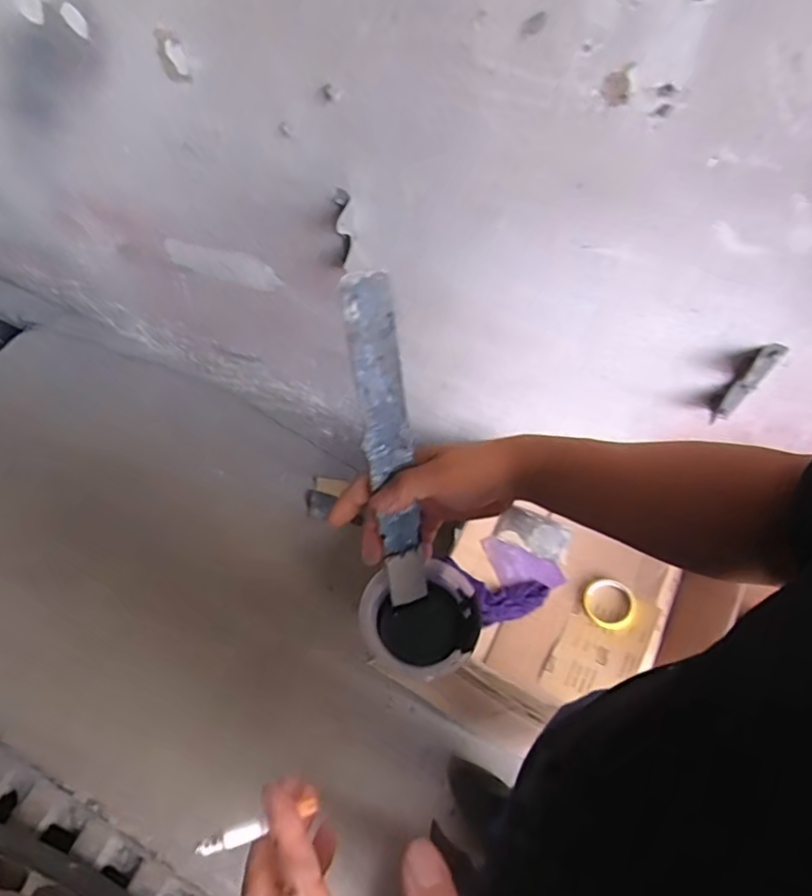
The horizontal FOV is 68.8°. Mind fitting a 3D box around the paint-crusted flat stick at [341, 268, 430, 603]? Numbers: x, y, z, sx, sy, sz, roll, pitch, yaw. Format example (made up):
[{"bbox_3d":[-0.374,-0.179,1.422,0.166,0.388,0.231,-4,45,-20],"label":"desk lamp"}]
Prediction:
[{"bbox_3d":[-0.011,0.008,0.431,0.033,0.267,0.012,-12,30,-10],"label":"paint-crusted flat stick"}]

